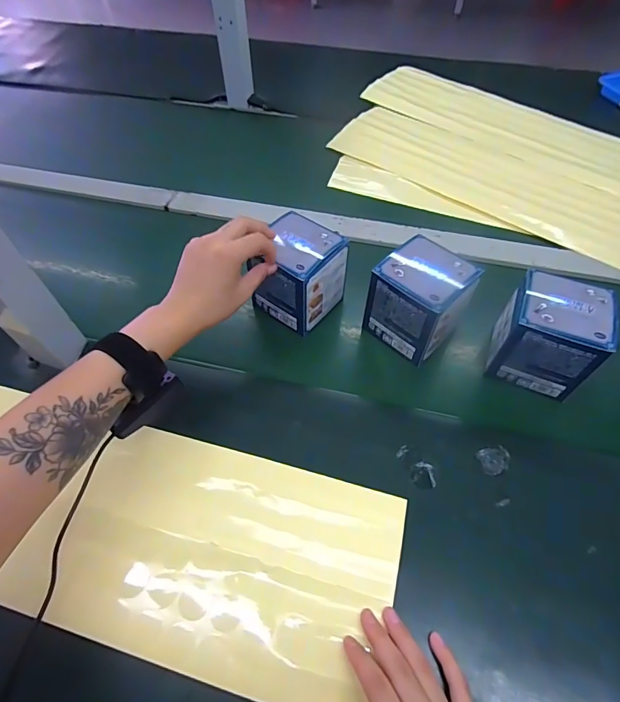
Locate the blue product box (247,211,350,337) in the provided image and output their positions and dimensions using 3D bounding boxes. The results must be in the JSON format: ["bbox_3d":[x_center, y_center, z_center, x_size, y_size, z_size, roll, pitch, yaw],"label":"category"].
[{"bbox_3d":[-0.013,-0.088,0.463,0.079,0.096,0.080,34,60,20],"label":"blue product box"}]

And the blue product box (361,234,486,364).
[{"bbox_3d":[0.114,-0.056,0.443,0.096,0.092,0.079,34,61,22],"label":"blue product box"}]

